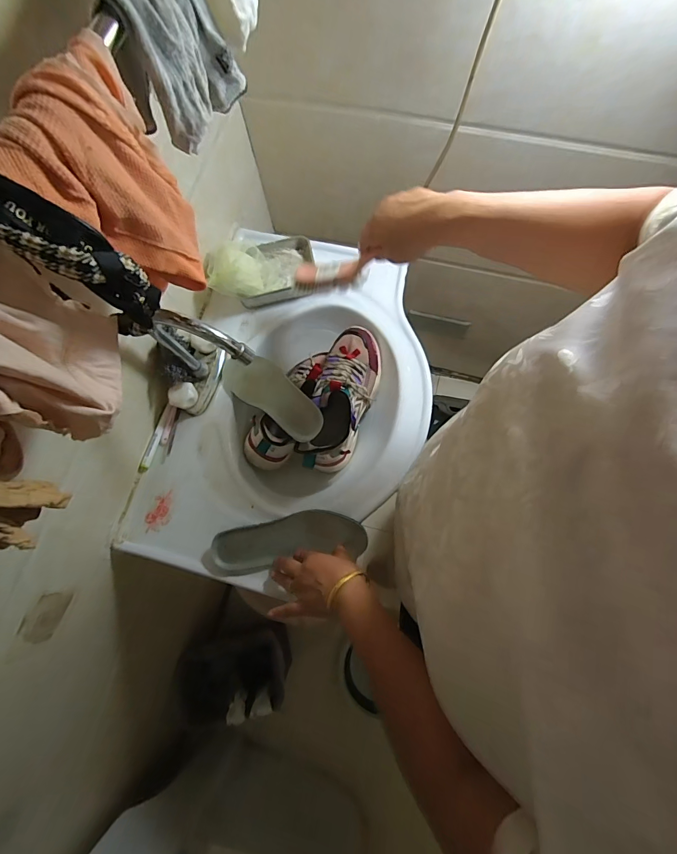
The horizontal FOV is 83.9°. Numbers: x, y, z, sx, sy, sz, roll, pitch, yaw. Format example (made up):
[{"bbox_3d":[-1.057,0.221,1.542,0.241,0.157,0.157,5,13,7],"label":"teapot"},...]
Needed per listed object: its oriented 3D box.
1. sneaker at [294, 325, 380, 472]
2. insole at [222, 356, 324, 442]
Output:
[{"bbox_3d":[0.008,-0.049,0.605,0.091,0.105,0.249,15,76,6],"label":"sneaker"},{"bbox_3d":[-0.104,-0.055,0.592,0.209,0.025,0.073,35,79,24],"label":"insole"}]

